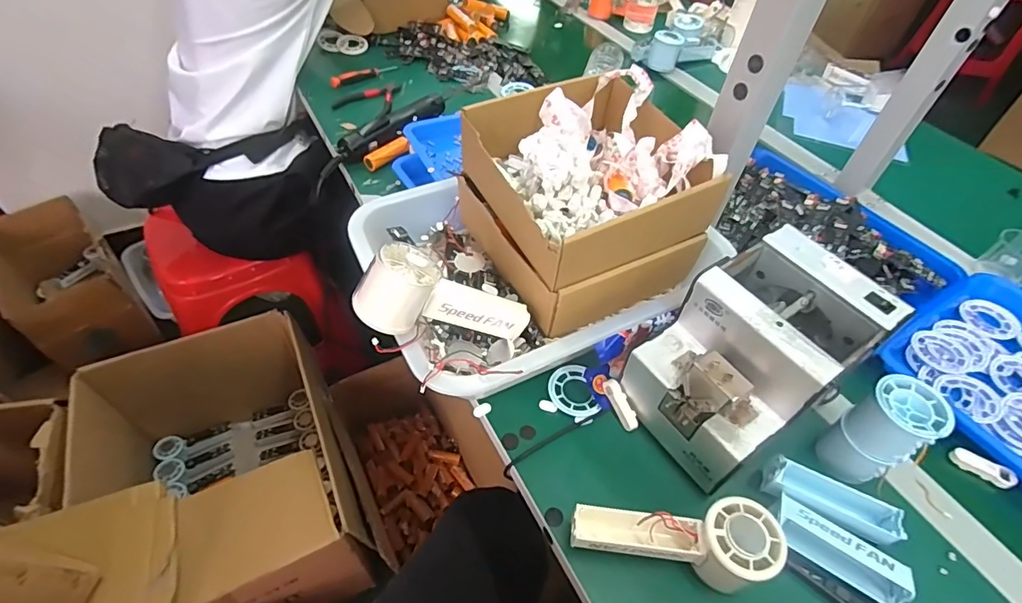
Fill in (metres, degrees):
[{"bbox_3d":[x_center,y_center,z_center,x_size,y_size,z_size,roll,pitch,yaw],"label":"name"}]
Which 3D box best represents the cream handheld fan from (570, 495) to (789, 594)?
[{"bbox_3d":[0.123,0.188,0.396,0.147,0.065,0.054,4,50,-1],"label":"cream handheld fan"}]

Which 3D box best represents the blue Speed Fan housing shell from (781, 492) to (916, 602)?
[{"bbox_3d":[0.263,0.203,0.408,0.101,0.030,0.034,26,53,17],"label":"blue Speed Fan housing shell"}]

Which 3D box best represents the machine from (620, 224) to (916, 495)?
[{"bbox_3d":[0.211,0.052,0.456,0.169,0.150,0.121,-25,56,-24],"label":"machine"}]

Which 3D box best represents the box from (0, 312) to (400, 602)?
[{"bbox_3d":[-0.542,0.335,0.962,0.427,0.359,0.532,-21,54,-21],"label":"box"}]

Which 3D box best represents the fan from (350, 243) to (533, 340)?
[{"bbox_3d":[-0.061,0.000,0.460,0.152,0.068,0.055,22,26,-33],"label":"fan"}]

